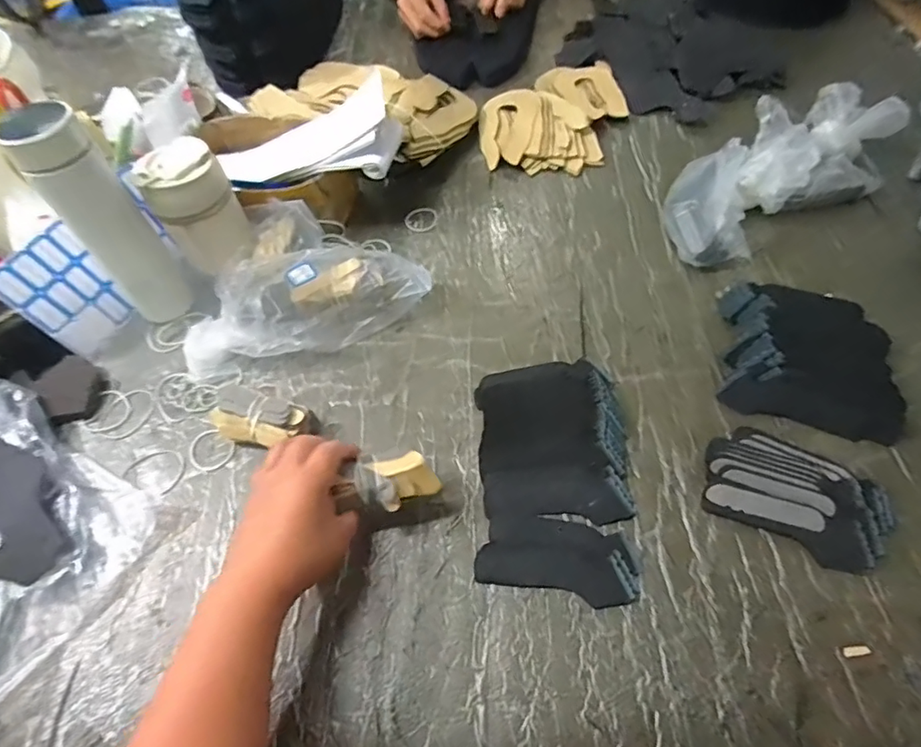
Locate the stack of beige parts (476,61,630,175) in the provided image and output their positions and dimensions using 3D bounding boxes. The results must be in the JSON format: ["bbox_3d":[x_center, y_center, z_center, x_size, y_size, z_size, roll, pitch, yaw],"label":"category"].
[{"bbox_3d":[0.131,-0.365,0.749,0.201,0.032,0.212,-5,57,2],"label":"stack of beige parts"}]

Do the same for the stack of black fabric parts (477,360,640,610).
[{"bbox_3d":[0.080,0.085,0.461,0.127,0.034,0.203,-1,58,4],"label":"stack of black fabric parts"}]

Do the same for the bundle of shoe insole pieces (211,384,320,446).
[{"bbox_3d":[-0.191,0.043,0.510,0.100,0.041,0.057,16,60,14],"label":"bundle of shoe insole pieces"}]

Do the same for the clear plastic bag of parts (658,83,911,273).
[{"bbox_3d":[0.360,-0.237,0.612,0.293,0.084,0.141,-26,59,-11],"label":"clear plastic bag of parts"}]

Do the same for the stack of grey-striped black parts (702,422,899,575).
[{"bbox_3d":[0.278,0.097,0.437,0.135,0.016,0.091,26,63,19],"label":"stack of grey-striped black parts"}]

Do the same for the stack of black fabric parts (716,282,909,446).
[{"bbox_3d":[0.333,-0.024,0.501,0.146,0.023,0.157,11,59,11],"label":"stack of black fabric parts"}]

